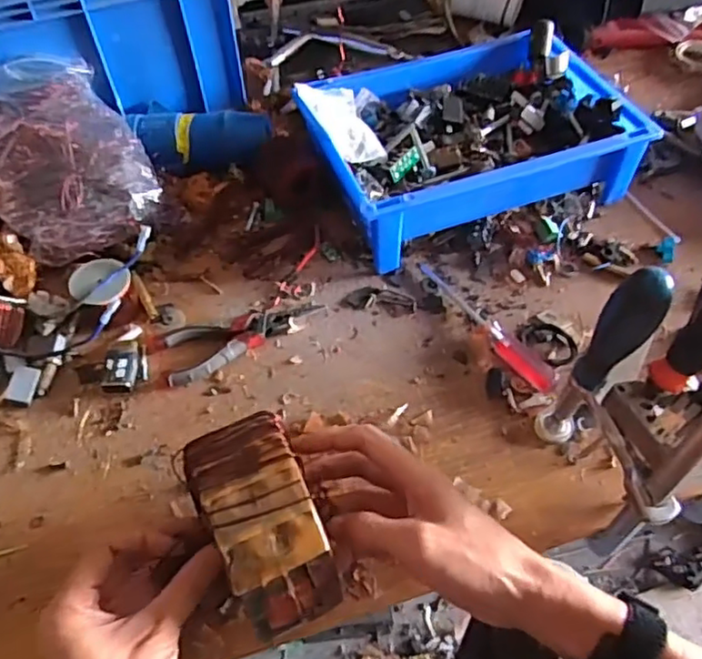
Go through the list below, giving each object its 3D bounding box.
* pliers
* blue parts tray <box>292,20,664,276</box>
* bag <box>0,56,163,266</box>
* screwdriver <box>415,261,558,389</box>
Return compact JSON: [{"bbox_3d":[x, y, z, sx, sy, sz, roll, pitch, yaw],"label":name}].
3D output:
[{"bbox_3d":[-0.099,0.012,0.555,0.155,0.013,0.054,-13,54,-8],"label":"pliers"},{"bbox_3d":[0.114,-0.204,0.660,0.305,0.086,0.231,-18,55,-11],"label":"blue parts tray"},{"bbox_3d":[-0.291,-0.167,0.615,0.151,0.073,0.209,-31,86,-9],"label":"bag"},{"bbox_3d":[0.118,-0.009,0.559,0.024,0.019,0.175,-28,58,-18],"label":"screwdriver"}]

